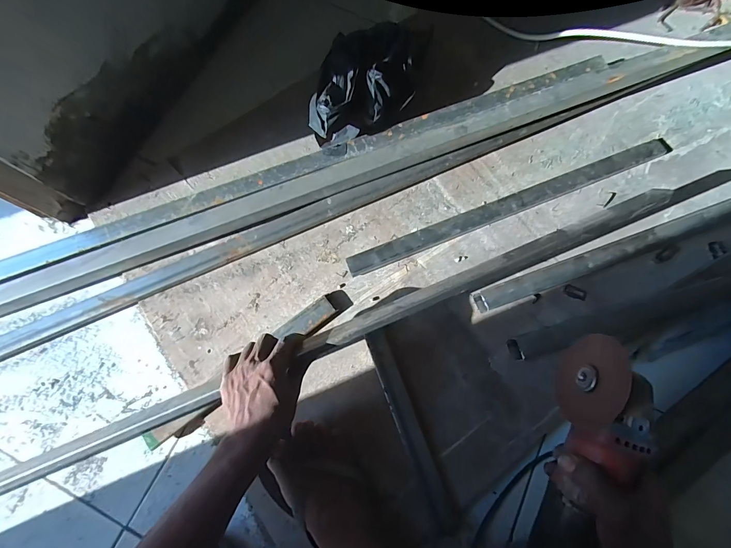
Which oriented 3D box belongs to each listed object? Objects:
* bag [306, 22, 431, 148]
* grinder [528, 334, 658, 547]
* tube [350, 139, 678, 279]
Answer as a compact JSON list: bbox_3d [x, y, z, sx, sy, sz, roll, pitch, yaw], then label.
[{"bbox_3d":[0.000,-0.316,0.574,0.146,0.091,0.213,22,76,6],"label":"bag"},{"bbox_3d":[0.229,0.235,0.355,0.069,0.079,0.334,13,91,4],"label":"grinder"},{"bbox_3d":[0.262,-0.122,0.595,0.619,0.022,0.032,-22,76,-5],"label":"tube"}]

